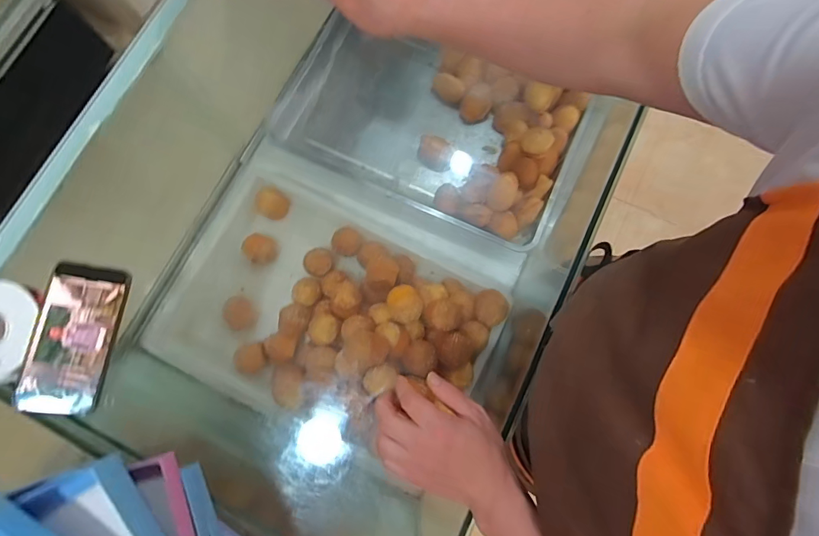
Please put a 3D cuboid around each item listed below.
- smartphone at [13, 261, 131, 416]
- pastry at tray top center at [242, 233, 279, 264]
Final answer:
[{"bbox_3d":[-0.366,0.074,0.456,0.077,0.014,0.156,9,75,-13],"label":"smartphone"},{"bbox_3d":[-0.289,-0.035,0.815,0.066,0.038,0.057,24,79,5],"label":"pastry at tray top center"}]

